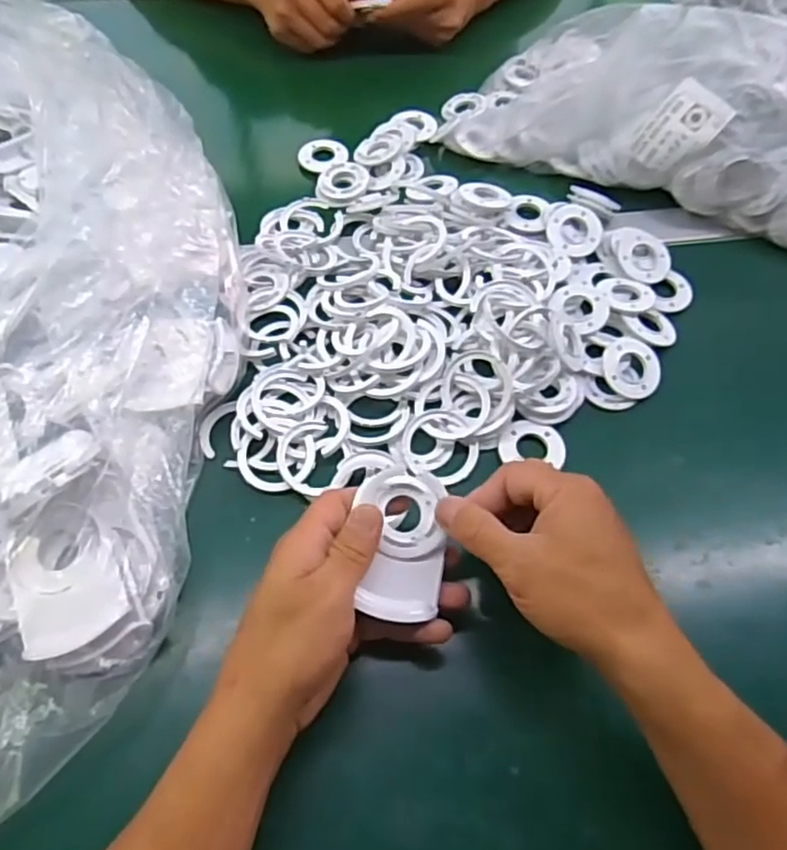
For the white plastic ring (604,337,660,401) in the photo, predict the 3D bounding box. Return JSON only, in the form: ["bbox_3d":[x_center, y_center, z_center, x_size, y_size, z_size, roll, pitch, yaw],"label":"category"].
[{"bbox_3d":[0.170,-0.040,0.471,0.040,0.007,0.045,-30,86,-12],"label":"white plastic ring"}]

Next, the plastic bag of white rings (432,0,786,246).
[{"bbox_3d":[0.239,-0.288,0.564,0.327,0.092,0.200,28,62,15],"label":"plastic bag of white rings"}]

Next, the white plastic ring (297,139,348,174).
[{"bbox_3d":[-0.064,-0.246,0.597,0.044,0.006,0.045,1,59,-1],"label":"white plastic ring"}]

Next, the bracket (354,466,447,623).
[{"bbox_3d":[0.005,0.064,0.365,0.046,0.016,0.082,1,71,-1],"label":"bracket"}]

